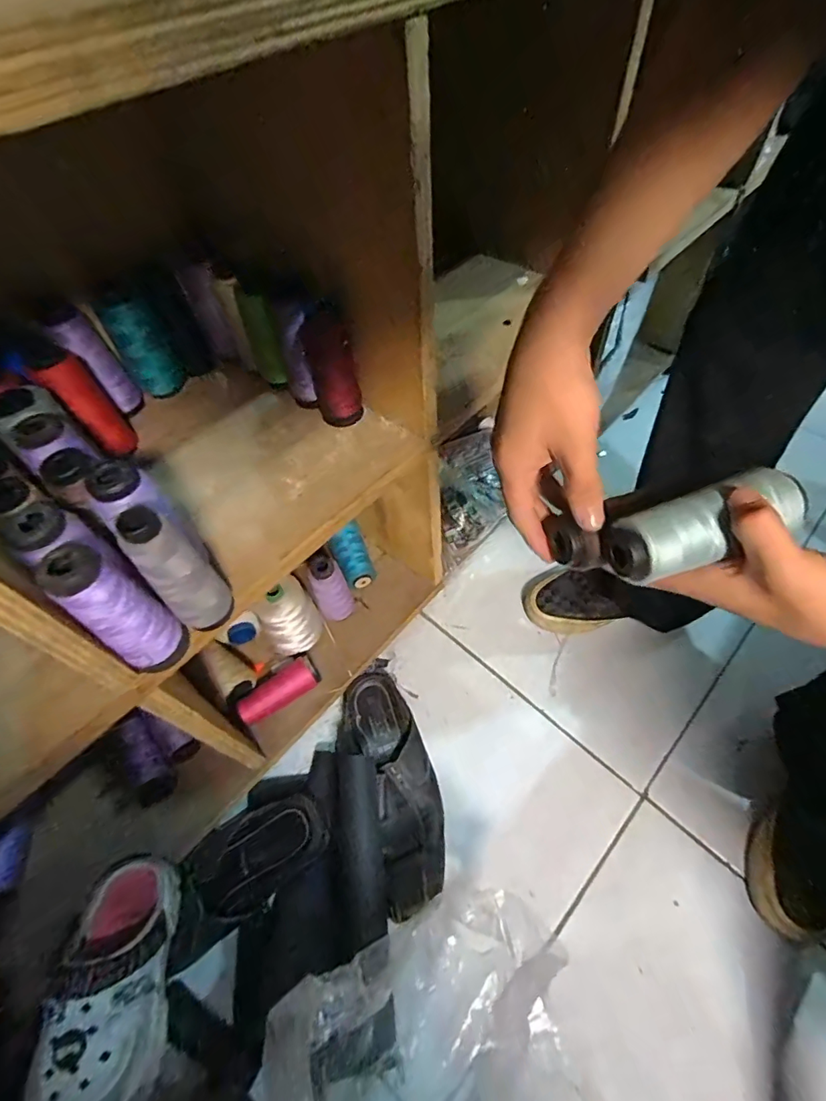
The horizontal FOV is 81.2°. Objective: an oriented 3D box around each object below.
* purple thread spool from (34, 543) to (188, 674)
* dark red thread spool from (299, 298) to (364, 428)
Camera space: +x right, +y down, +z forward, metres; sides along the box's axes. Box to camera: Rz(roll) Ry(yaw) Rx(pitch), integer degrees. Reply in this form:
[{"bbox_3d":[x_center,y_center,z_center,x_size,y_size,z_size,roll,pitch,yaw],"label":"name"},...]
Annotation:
[{"bbox_3d":[-0.196,0.039,0.323,0.040,0.113,0.041,36,65,25],"label":"purple thread spool"},{"bbox_3d":[-0.079,-0.176,0.468,0.042,0.119,0.043,-13,55,-5],"label":"dark red thread spool"}]

